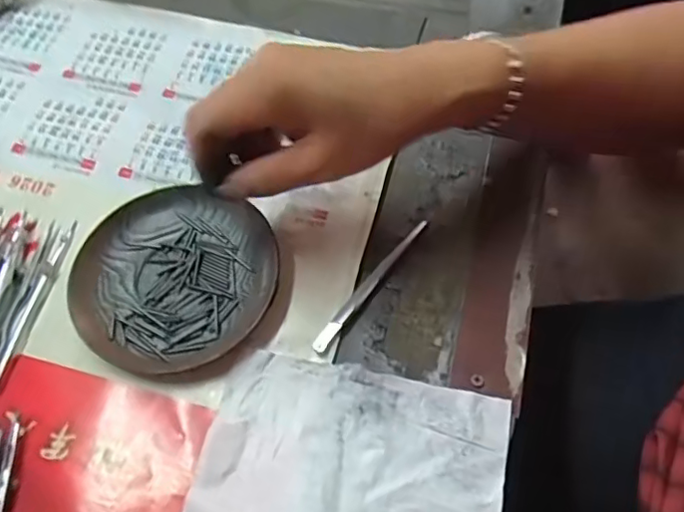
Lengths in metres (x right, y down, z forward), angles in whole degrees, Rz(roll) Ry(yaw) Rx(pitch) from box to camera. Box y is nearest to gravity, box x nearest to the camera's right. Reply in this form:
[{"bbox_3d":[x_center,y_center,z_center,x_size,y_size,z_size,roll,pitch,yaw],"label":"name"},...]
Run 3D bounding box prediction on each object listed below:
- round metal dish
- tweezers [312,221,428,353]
[{"bbox_3d":[-0.097,0.011,0.339,0.115,0.010,0.112,-1,62,3],"label":"round metal dish"},{"bbox_3d":[0.017,0.014,0.338,0.008,0.007,0.104,33,68,19],"label":"tweezers"}]

